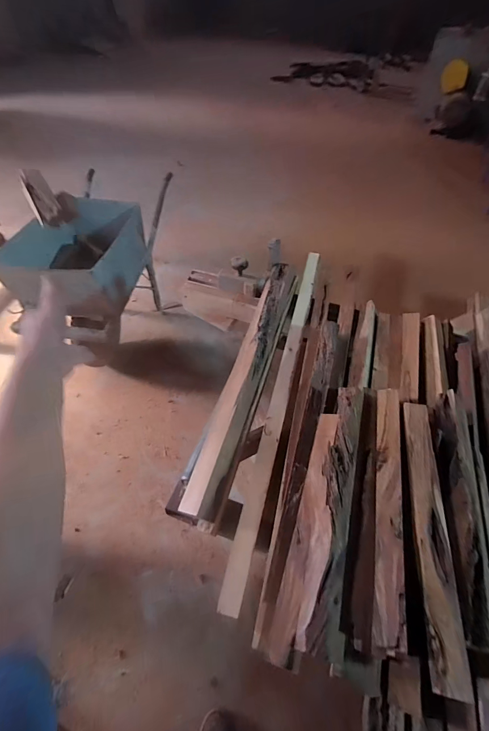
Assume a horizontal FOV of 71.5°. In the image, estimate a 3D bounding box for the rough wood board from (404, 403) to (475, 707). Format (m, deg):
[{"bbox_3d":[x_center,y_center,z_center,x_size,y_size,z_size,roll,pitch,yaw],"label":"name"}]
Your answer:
[{"bbox_3d":[0.254,0.208,0.466,0.037,0.019,0.359,11,52,5],"label":"rough wood board"}]

